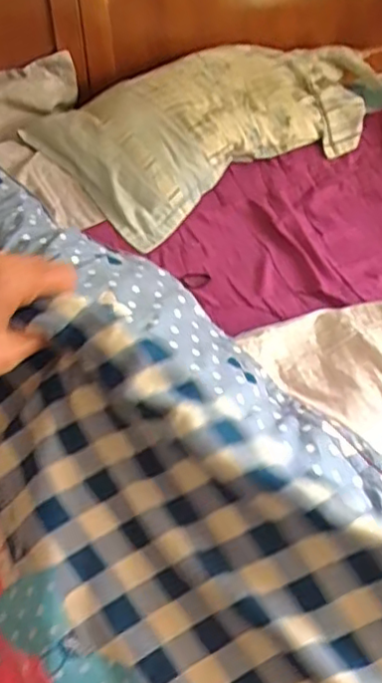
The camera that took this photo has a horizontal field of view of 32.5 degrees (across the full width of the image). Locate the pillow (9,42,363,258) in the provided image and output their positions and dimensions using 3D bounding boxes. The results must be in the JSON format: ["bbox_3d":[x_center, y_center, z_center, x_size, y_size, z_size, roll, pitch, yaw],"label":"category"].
[{"bbox_3d":[0.068,-0.444,1.298,0.707,0.114,0.359,-27,56,-22],"label":"pillow"}]

